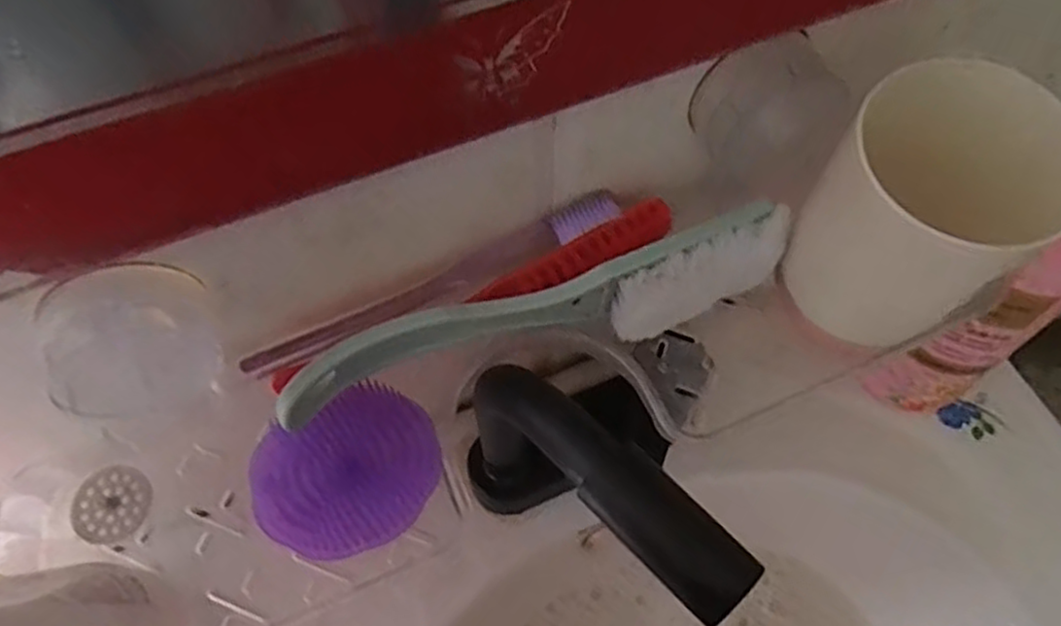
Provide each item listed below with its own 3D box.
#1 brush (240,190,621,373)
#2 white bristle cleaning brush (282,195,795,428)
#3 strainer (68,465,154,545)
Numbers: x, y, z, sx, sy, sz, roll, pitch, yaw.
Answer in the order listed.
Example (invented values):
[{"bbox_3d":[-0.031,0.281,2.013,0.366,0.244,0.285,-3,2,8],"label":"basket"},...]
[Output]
[{"bbox_3d":[-0.039,-0.012,0.316,0.171,0.020,0.017,-25,64,-13],"label":"brush"},{"bbox_3d":[0.008,0.003,0.307,0.224,0.032,0.030,-18,63,-9],"label":"white bristle cleaning brush"},{"bbox_3d":[-0.181,0.083,0.312,0.033,0.005,0.031,0,61,0],"label":"strainer"}]

